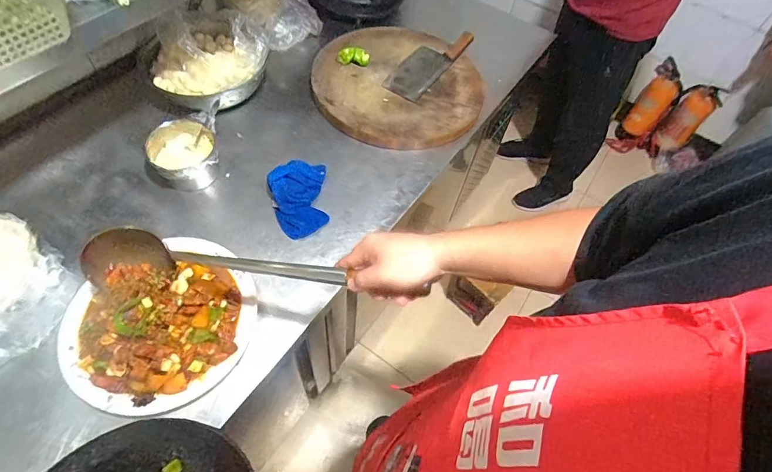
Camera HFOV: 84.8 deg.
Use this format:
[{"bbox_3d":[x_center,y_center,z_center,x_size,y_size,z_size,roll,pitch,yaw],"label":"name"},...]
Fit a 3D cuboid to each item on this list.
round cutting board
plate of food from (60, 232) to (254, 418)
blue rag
[{"bbox_3d":[0.033,-0.392,1.053,0.422,0.050,0.417,12,57,3],"label":"round cutting board"},{"bbox_3d":[-0.356,0.137,0.677,0.296,0.085,0.255,-33,65,-23],"label":"plate of food"},{"bbox_3d":[-0.174,-0.085,0.859,0.116,0.047,0.181,-9,58,-10],"label":"blue rag"}]

